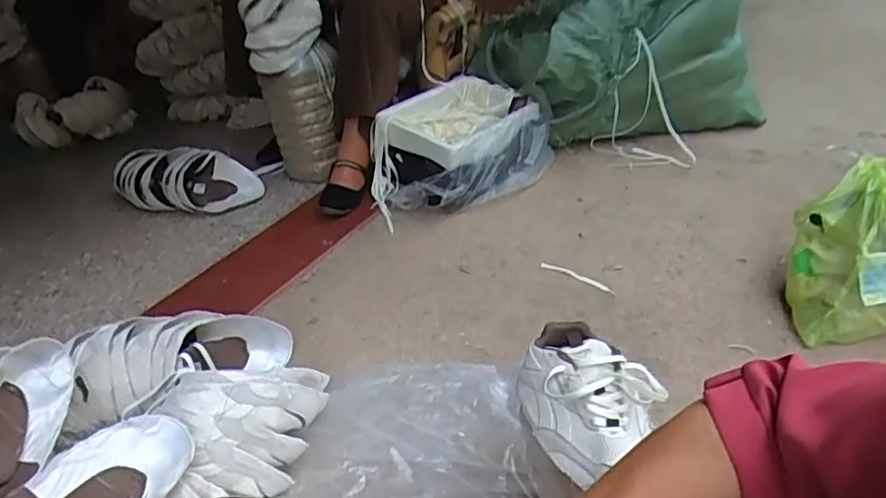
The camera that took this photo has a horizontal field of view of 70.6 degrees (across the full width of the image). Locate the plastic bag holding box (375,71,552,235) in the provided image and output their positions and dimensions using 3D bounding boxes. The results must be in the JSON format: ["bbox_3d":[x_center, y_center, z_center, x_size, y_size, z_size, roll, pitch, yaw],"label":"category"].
[{"bbox_3d":[0.036,-0.236,1.507,0.301,0.212,0.419,16,39,36],"label":"plastic bag holding box"}]

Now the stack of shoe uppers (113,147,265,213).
[{"bbox_3d":[-0.662,-0.172,1.570,0.400,0.124,0.135,7,36,15],"label":"stack of shoe uppers"}]

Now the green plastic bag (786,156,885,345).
[{"bbox_3d":[0.715,0.006,1.062,0.248,0.250,0.207,-9,30,1],"label":"green plastic bag"}]

